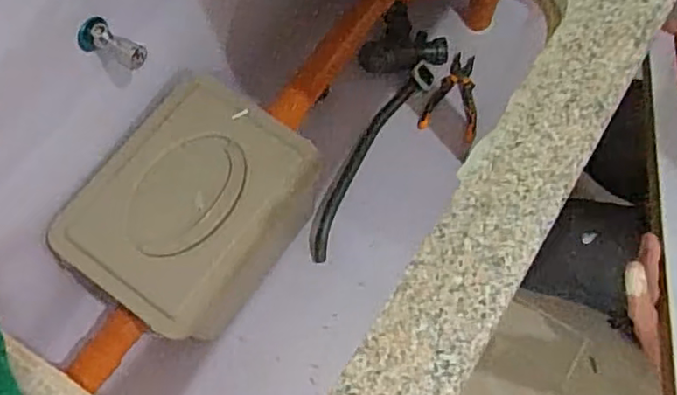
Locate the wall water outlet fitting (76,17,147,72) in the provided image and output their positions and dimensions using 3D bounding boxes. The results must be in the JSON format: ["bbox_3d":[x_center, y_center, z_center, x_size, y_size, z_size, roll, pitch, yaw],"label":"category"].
[{"bbox_3d":[-0.282,-0.189,0.784,0.085,0.035,0.038,30,73,11],"label":"wall water outlet fitting"}]

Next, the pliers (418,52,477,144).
[{"bbox_3d":[0.238,-0.201,1.256,0.108,0.014,0.162,19,87,8],"label":"pliers"}]

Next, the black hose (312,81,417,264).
[{"bbox_3d":[0.039,-0.058,1.192,0.053,0.033,0.391,26,72,10],"label":"black hose"}]

